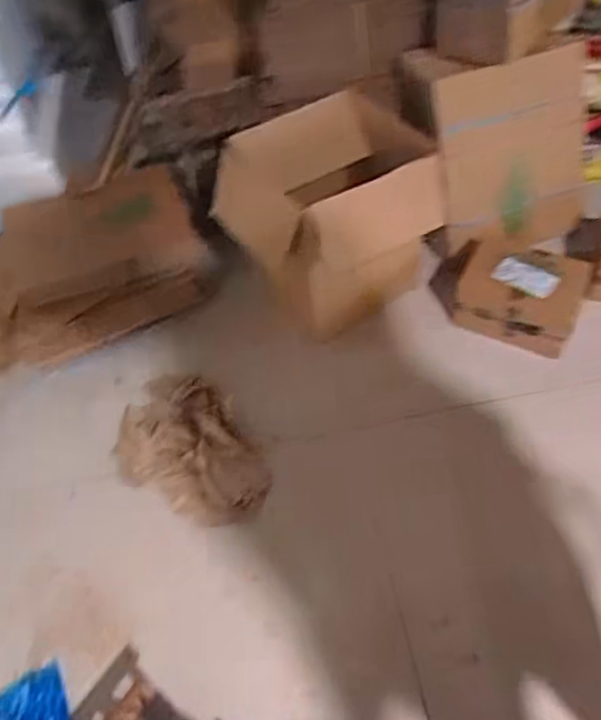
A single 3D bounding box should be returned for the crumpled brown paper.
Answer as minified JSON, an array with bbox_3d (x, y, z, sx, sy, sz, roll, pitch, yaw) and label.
[{"bbox_3d":[-0.254,0.189,1.421,0.274,0.059,0.395,-24,53,-13],"label":"crumpled brown paper"}]

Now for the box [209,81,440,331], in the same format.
[{"bbox_3d":[0.058,-0.315,1.545,0.472,0.363,0.374,-28,53,-16],"label":"box"}]

